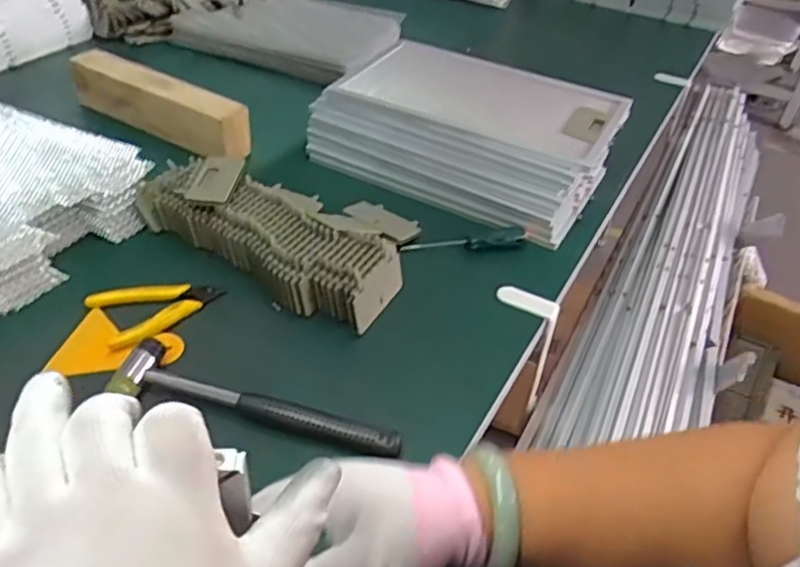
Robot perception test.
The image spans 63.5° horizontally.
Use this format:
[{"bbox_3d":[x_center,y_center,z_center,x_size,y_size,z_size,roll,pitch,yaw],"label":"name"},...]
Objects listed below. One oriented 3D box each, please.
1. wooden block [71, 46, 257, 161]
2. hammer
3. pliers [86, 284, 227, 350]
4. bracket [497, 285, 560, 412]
[{"bbox_3d":[-0.322,-0.240,0.855,0.292,0.069,0.049,25,43,22],"label":"wooden block"},{"bbox_3d":[-0.113,0.098,0.521,0.235,0.024,0.054,13,40,9],"label":"hammer"},{"bbox_3d":[-0.221,0.026,0.599,0.112,0.021,0.079,-15,44,-24],"label":"pliers"},{"bbox_3d":[0.127,0.067,0.689,0.068,0.135,0.024,27,44,23],"label":"bracket"}]

